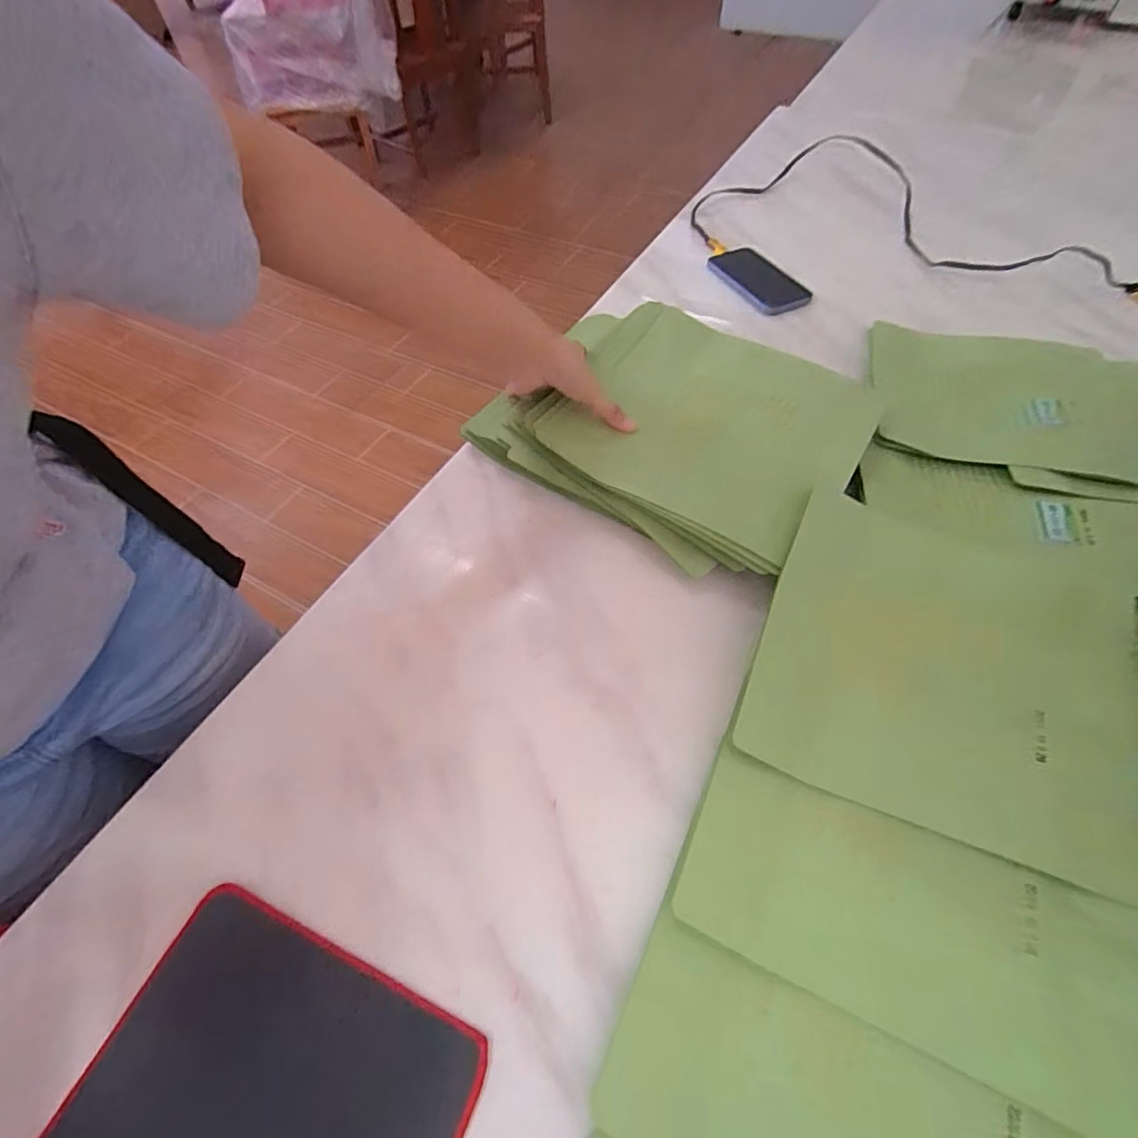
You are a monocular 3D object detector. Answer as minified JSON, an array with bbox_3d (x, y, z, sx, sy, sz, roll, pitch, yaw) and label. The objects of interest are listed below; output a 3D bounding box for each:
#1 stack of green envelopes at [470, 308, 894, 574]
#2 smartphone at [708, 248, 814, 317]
[{"bbox_3d":[0.098,-0.146,0.533,0.324,0.053,0.240,29,63,21],"label":"stack of green envelopes"},{"bbox_3d":[0.250,-0.384,0.732,0.071,0.013,0.143,-24,59,-12],"label":"smartphone"}]

